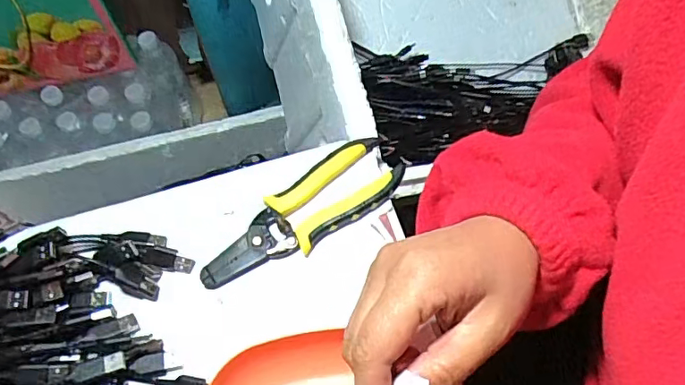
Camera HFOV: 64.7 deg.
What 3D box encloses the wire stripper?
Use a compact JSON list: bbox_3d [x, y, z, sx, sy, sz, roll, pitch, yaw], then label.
[{"bbox_3d":[-0.032,0.016,0.415,0.168,0.016,0.055,-33,65,-14],"label":"wire stripper"}]

